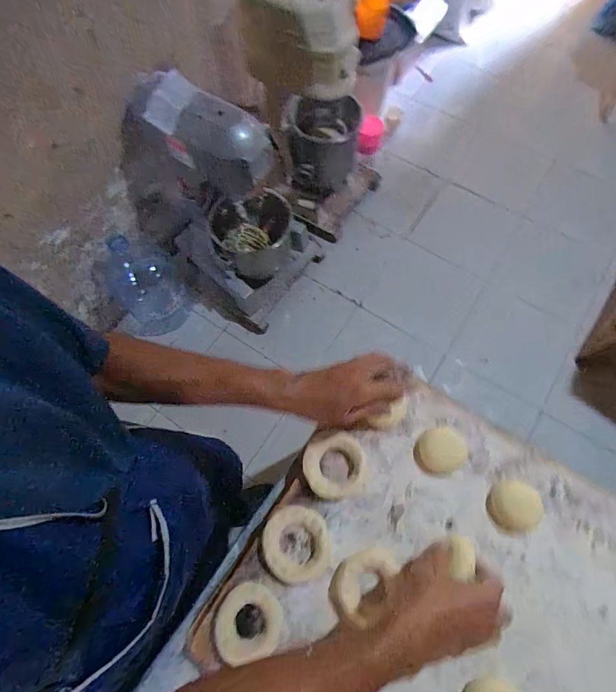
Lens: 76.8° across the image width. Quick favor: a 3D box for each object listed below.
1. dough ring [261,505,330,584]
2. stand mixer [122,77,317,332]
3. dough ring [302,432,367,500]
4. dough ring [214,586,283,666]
[{"bbox_3d":[-0.014,0.232,0.456,0.077,0.018,0.079,0,69,0],"label":"dough ring"},{"bbox_3d":[-0.294,-0.427,1.296,0.501,0.665,0.404,23,71,9],"label":"stand mixer"},{"bbox_3d":[0.034,0.149,0.487,0.077,0.014,0.079,0,69,0],"label":"dough ring"},{"bbox_3d":[-0.066,0.305,0.430,0.075,0.012,0.068,-15,69,-6],"label":"dough ring"}]

